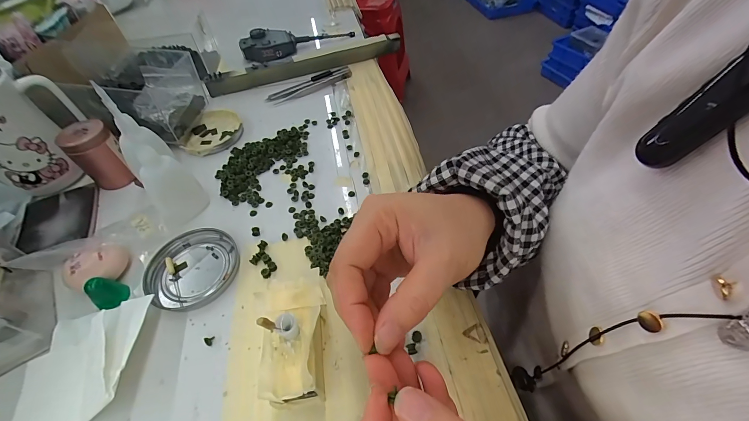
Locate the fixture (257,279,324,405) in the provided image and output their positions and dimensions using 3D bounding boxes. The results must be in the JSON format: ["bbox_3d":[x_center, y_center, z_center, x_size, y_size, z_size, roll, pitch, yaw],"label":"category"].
[{"bbox_3d":[-0.057,0.090,0.235,0.045,0.044,0.085,-5,51,-1],"label":"fixture"}]

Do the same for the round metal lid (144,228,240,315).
[{"bbox_3d":[-0.163,0.050,0.296,0.074,0.007,0.077,-2,51,2],"label":"round metal lid"}]

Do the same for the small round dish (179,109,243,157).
[{"bbox_3d":[-0.208,-0.098,0.420,0.071,0.012,0.080,11,52,12],"label":"small round dish"}]

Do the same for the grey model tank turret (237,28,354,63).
[{"bbox_3d":[-0.130,-0.293,0.554,0.185,0.031,0.058,-26,54,-17],"label":"grey model tank turret"}]

